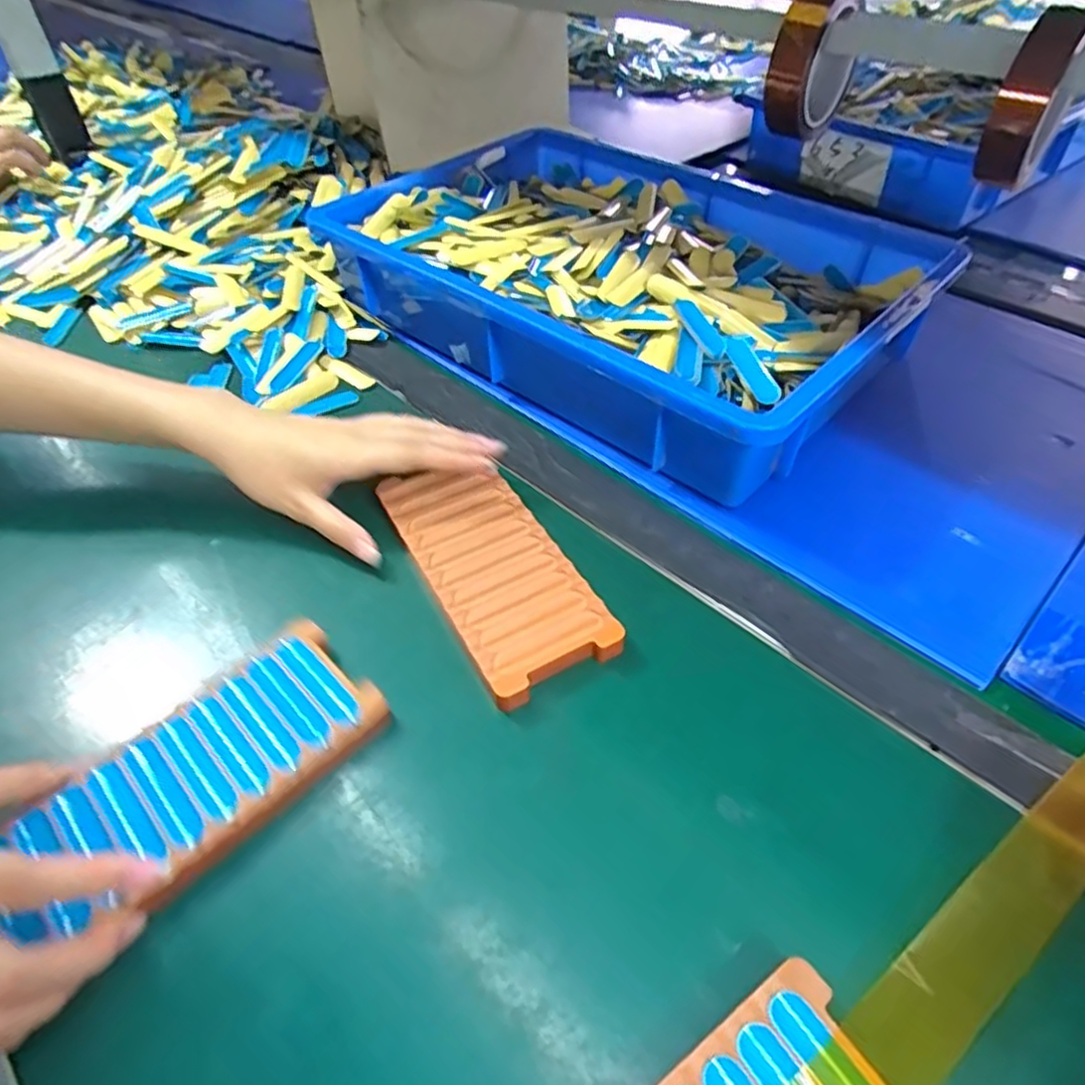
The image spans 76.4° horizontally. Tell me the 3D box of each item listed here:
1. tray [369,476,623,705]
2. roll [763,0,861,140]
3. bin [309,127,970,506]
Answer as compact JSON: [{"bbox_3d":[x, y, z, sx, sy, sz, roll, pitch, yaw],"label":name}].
[{"bbox_3d":[-0.029,0.012,0.392,0.072,0.016,0.166,-23,50,-19],"label":"tray"},{"bbox_3d":[0.215,-0.379,0.541,0.046,0.087,0.088,24,52,23],"label":"roll"},{"bbox_3d":[0.060,-0.226,0.557,0.444,0.072,0.298,35,57,30],"label":"bin"}]

